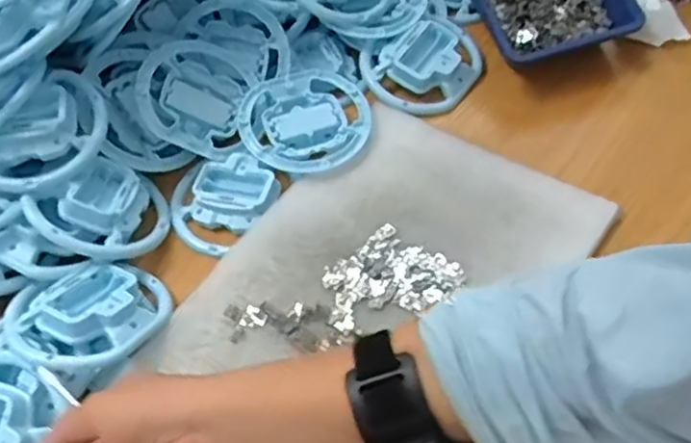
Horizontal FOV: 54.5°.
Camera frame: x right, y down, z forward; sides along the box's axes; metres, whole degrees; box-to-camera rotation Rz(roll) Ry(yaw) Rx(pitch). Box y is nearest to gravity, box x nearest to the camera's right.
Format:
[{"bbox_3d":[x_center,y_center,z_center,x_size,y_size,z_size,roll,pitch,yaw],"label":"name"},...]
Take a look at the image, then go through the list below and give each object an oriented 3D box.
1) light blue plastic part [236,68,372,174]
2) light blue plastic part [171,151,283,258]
[{"bbox_3d":[-0.032,-0.081,0.544,0.103,0.014,0.099,-2,55,4],"label":"light blue plastic part"},{"bbox_3d":[-0.098,-0.019,0.518,0.078,0.020,0.081,-2,55,4],"label":"light blue plastic part"}]

